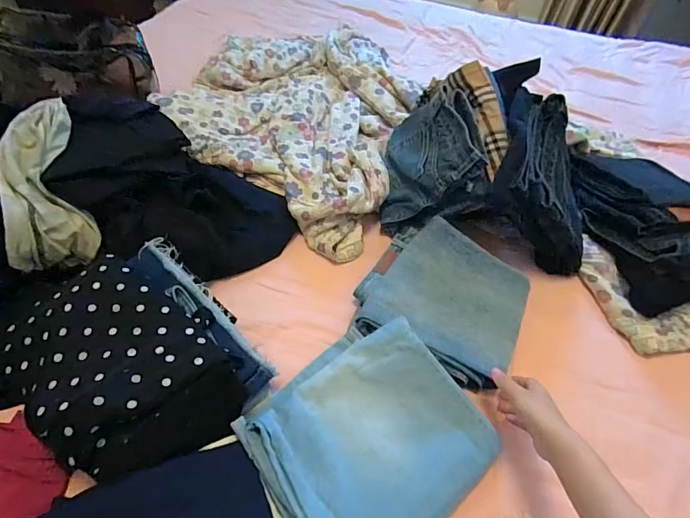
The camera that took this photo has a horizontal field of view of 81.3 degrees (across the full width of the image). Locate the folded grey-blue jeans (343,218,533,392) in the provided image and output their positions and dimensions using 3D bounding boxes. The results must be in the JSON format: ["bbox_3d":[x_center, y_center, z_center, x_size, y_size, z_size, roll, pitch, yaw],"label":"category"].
[{"bbox_3d":[0.158,0.058,0.642,0.240,0.050,0.231,24,55,14],"label":"folded grey-blue jeans"}]

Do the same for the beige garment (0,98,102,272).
[{"bbox_3d":[-0.477,-0.135,0.637,0.118,0.081,0.288,-11,75,-12],"label":"beige garment"}]

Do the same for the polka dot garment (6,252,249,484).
[{"bbox_3d":[-0.270,0.132,0.490,0.270,0.085,0.194,36,59,21],"label":"polka dot garment"}]

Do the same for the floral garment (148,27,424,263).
[{"bbox_3d":[-0.107,-0.357,0.930,0.539,0.072,0.676,19,54,11],"label":"floral garment"}]

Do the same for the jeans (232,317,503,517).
[{"bbox_3d":[0.029,0.218,0.512,0.258,0.060,0.253,-31,61,-24],"label":"jeans"}]

